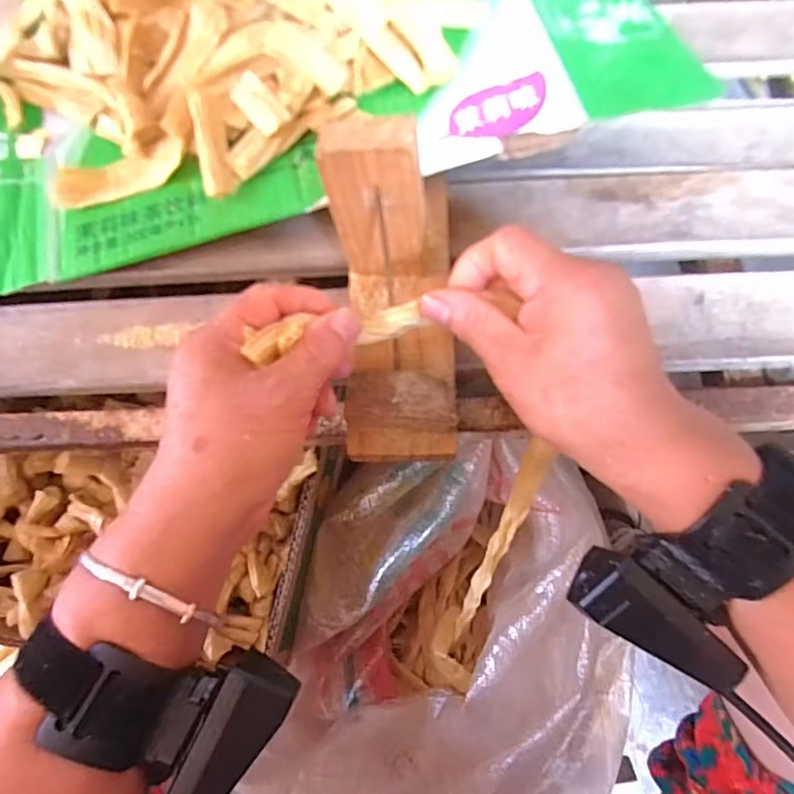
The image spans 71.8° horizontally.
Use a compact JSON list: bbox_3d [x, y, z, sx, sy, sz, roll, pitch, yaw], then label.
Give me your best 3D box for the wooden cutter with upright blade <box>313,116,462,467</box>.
[{"bbox_3d":[0.000,-0.048,0.264,0.058,0.100,0.138,-1,75,1],"label":"wooden cutter with upright blade"}]

